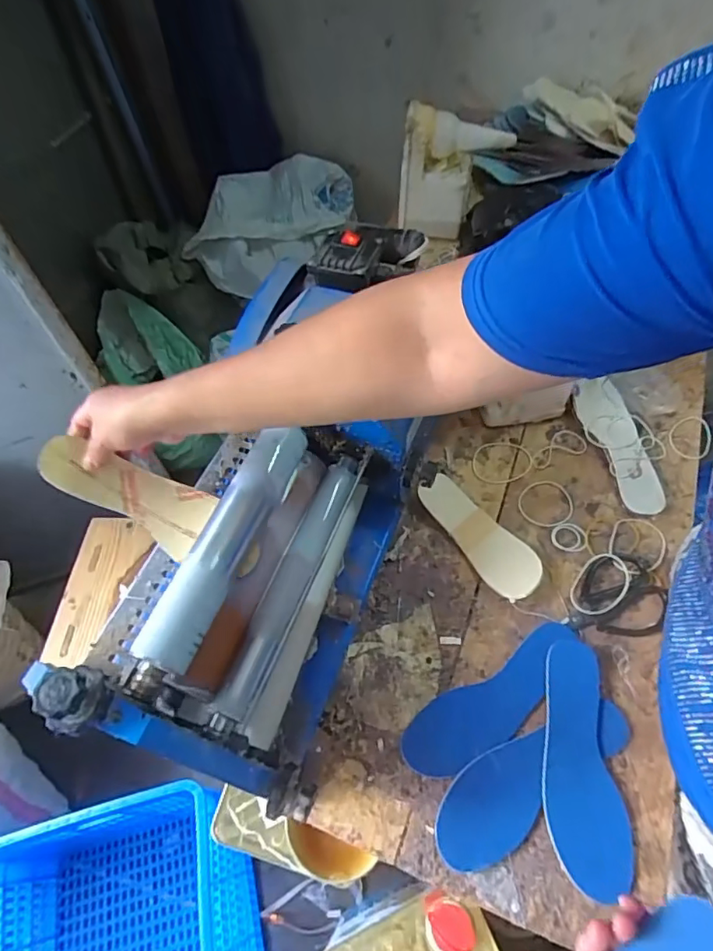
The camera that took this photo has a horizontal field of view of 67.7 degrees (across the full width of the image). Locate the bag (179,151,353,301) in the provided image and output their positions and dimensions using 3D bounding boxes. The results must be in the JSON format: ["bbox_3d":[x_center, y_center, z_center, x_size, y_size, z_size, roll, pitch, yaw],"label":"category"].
[{"bbox_3d":[-0.220,-0.669,1.413,0.466,0.186,0.259,-16,57,-6],"label":"bag"}]

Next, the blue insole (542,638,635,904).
[{"bbox_3d":[0.221,0.278,0.531,0.075,0.011,0.220,3,52,2],"label":"blue insole"}]

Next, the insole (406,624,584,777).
[{"bbox_3d":[0.150,0.240,0.571,0.222,0.012,0.067,-28,60,-14],"label":"insole"}]

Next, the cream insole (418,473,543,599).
[{"bbox_3d":[0.157,0.072,0.669,0.071,0.023,0.183,-29,60,-14],"label":"cream insole"}]

